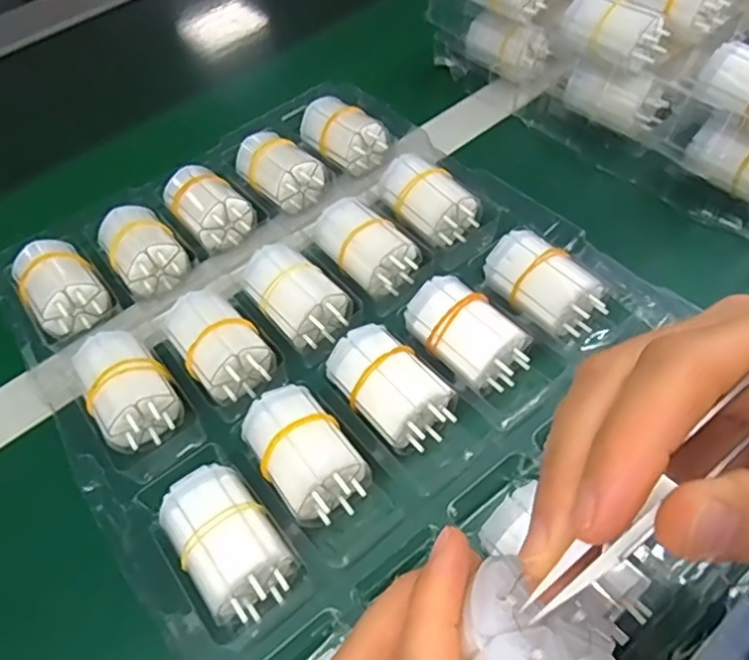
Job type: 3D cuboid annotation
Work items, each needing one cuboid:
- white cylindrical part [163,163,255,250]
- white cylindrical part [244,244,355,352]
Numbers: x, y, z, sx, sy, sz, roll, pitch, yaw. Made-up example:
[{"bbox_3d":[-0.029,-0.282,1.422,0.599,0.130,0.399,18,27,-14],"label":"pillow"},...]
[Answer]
[{"bbox_3d":[-0.111,-0.082,0.407,0.039,0.032,0.068,-33,58,-19],"label":"white cylindrical part"},{"bbox_3d":[-0.046,-0.019,0.353,0.038,0.027,0.063,-37,59,-21],"label":"white cylindrical part"}]

